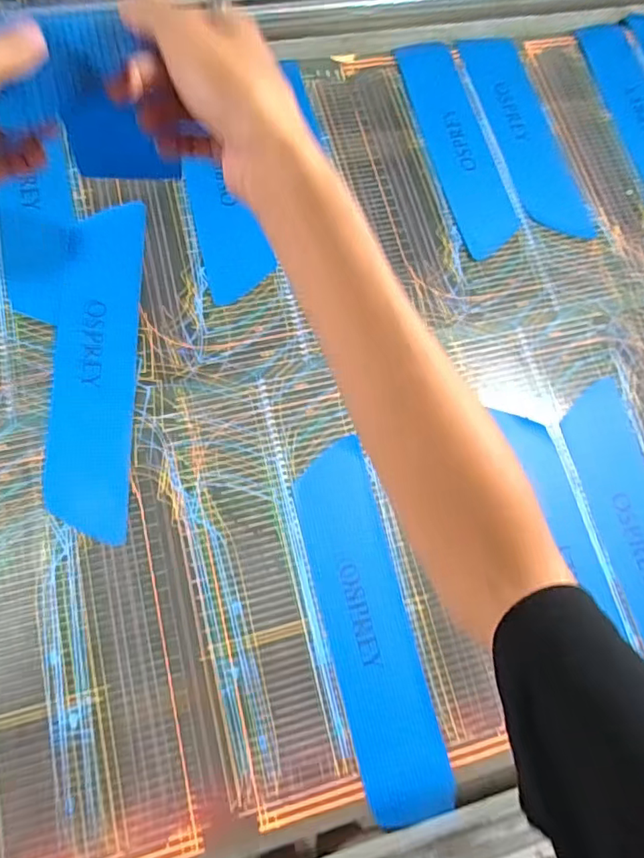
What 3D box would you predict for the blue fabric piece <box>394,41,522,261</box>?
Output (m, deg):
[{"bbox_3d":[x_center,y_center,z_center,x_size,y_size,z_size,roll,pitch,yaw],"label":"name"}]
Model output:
[{"bbox_3d":[0.228,-0.485,0.890,0.108,0.010,0.435,-13,77,-11],"label":"blue fabric piece"}]

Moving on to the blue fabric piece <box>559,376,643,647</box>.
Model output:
[{"bbox_3d":[0.443,0.151,0.728,0.116,0.032,0.434,-14,75,-4],"label":"blue fabric piece"}]

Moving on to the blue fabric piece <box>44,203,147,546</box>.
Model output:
[{"bbox_3d":[-0.307,-0.095,0.715,0.111,0.006,0.476,-2,72,-5],"label":"blue fabric piece"}]

